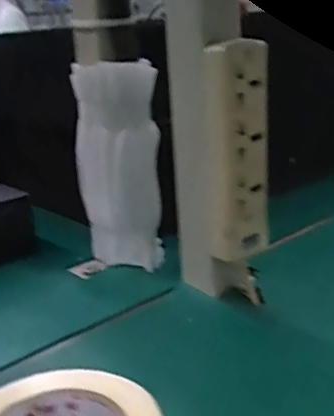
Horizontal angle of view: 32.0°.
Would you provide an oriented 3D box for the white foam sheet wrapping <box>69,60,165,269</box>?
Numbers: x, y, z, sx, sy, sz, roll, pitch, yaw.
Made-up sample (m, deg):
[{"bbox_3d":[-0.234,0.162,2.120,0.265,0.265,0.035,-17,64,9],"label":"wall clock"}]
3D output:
[{"bbox_3d":[-0.047,-0.034,0.548,0.080,0.193,0.045,-5,19,-3],"label":"white foam sheet wrapping"}]

